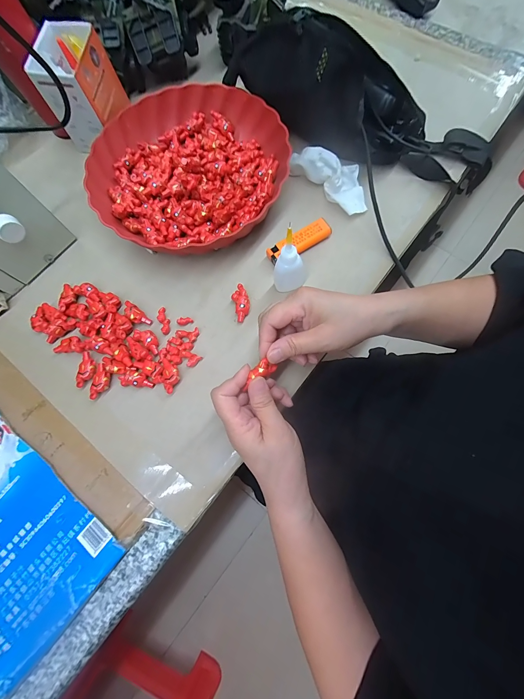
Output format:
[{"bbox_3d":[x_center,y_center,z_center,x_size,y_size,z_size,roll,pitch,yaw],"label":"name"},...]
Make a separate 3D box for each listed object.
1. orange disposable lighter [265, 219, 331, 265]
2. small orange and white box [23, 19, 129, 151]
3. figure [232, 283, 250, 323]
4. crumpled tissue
[{"bbox_3d":[0.046,-0.128,0.346,0.079,0.019,0.023,-28,75,-6],"label":"orange disposable lighter"},{"bbox_3d":[-0.237,-0.343,0.377,0.076,0.087,0.093,7,75,4],"label":"small orange and white box"},{"bbox_3d":[-0.024,-0.053,0.330,0.018,0.012,0.042,-15,74,-2],"label":"figure"},{"bbox_3d":[0.087,-0.220,0.360,0.120,0.035,0.043,42,80,12],"label":"crumpled tissue"}]

